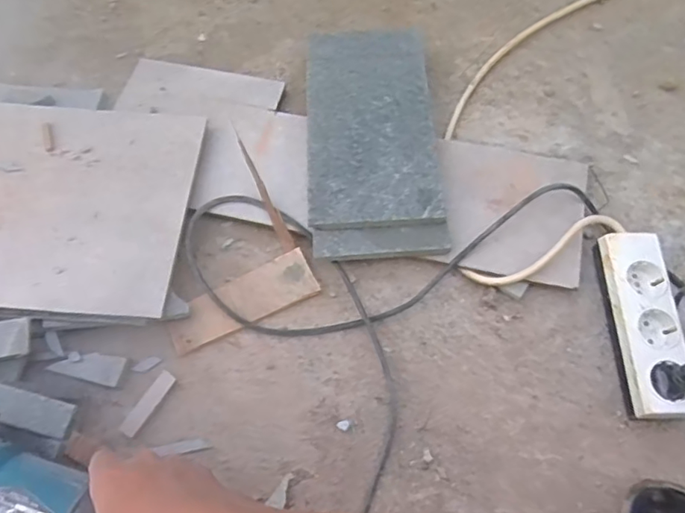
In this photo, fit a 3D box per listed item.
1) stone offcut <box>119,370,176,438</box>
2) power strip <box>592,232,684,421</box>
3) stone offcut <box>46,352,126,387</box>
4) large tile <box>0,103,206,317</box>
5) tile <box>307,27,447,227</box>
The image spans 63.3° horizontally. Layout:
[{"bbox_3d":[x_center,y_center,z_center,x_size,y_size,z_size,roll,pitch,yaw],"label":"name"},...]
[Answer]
[{"bbox_3d":[-0.199,0.152,0.572,0.019,0.013,0.072,29,69,11],"label":"stone offcut"},{"bbox_3d":[0.307,0.070,0.569,0.066,0.050,0.187,0,66,2],"label":"power strip"},{"bbox_3d":[-0.268,0.114,0.587,0.071,0.008,0.030,13,67,5],"label":"stone offcut"},{"bbox_3d":[-0.471,-0.077,0.645,0.584,0.012,0.273,4,63,2],"label":"large tile"},{"bbox_3d":[0.036,-0.168,0.673,0.155,0.014,0.295,-2,62,1],"label":"tile"}]

